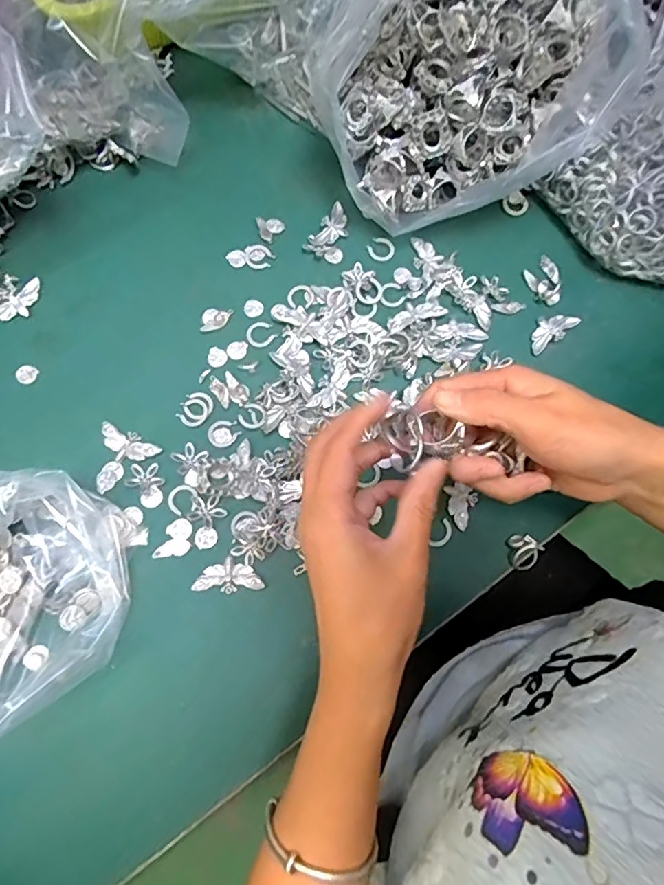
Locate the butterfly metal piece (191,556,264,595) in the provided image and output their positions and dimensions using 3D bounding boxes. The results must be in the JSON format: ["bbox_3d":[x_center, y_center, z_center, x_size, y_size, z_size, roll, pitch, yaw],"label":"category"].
[{"bbox_3d":[-0.072,0.092,0.366,0.046,0.004,0.023,-9,75,-4],"label":"butterfly metal piece"}]

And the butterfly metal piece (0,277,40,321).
[{"bbox_3d":[-0.247,-0.109,0.419,0.048,0.004,0.022,-41,80,-12],"label":"butterfly metal piece"}]

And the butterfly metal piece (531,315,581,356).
[{"bbox_3d":[0.175,-0.091,0.429,0.046,0.004,0.024,-41,79,-12],"label":"butterfly metal piece"}]

